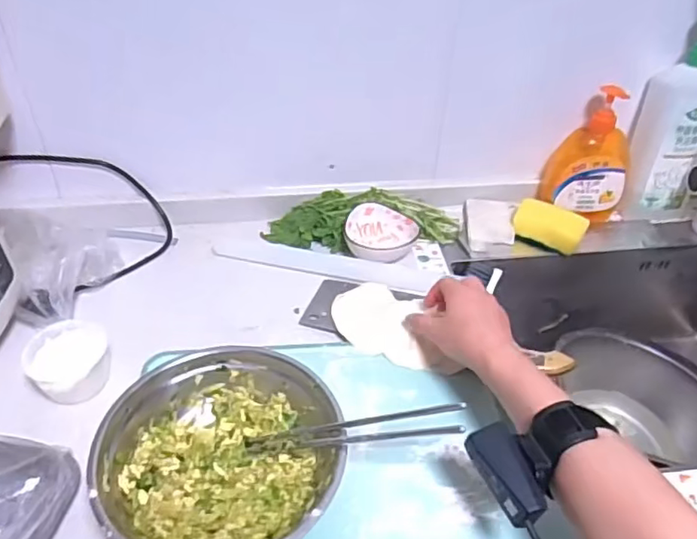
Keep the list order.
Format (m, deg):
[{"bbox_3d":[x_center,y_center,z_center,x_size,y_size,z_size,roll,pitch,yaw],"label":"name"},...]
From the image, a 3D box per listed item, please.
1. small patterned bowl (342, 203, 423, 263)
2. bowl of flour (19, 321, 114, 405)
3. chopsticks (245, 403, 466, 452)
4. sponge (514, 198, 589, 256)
[{"bbox_3d":[0.043,-0.046,0.747,0.092,0.039,0.071,4,42,0],"label":"small patterned bowl"},{"bbox_3d":[-0.277,0.089,0.581,0.068,0.048,0.073,2,42,-2],"label":"bowl of flour"},{"bbox_3d":[-0.001,0.134,0.482,0.196,0.014,0.026,-14,37,22],"label":"chopsticks"},{"bbox_3d":[0.264,-0.058,0.767,0.089,0.027,0.061,24,46,22],"label":"sponge"}]

